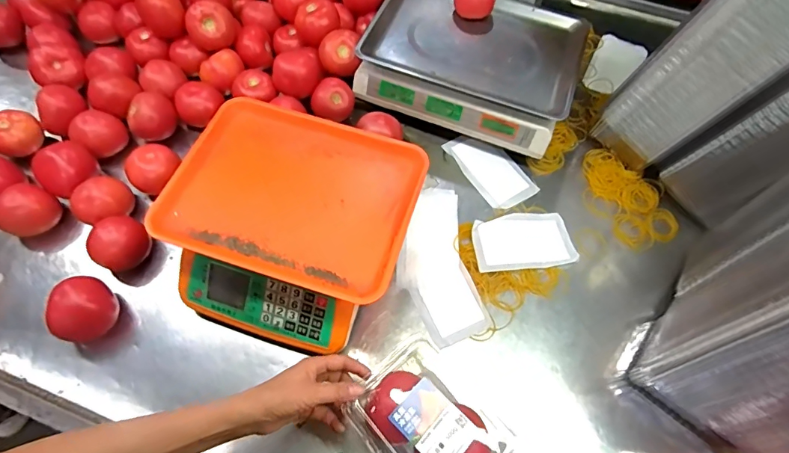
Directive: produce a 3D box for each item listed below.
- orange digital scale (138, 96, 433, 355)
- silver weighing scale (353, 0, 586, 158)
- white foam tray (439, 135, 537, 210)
[{"bbox_3d":[-0.136,-0.005,0.573,0.300,0.116,0.286,17,64,6],"label":"orange digital scale"},{"bbox_3d":[0.131,-0.288,0.726,0.337,0.091,0.253,20,64,7],"label":"silver weighing scale"},{"bbox_3d":[0.162,-0.096,0.717,0.091,0.019,0.153,-26,67,-15],"label":"white foam tray"}]

